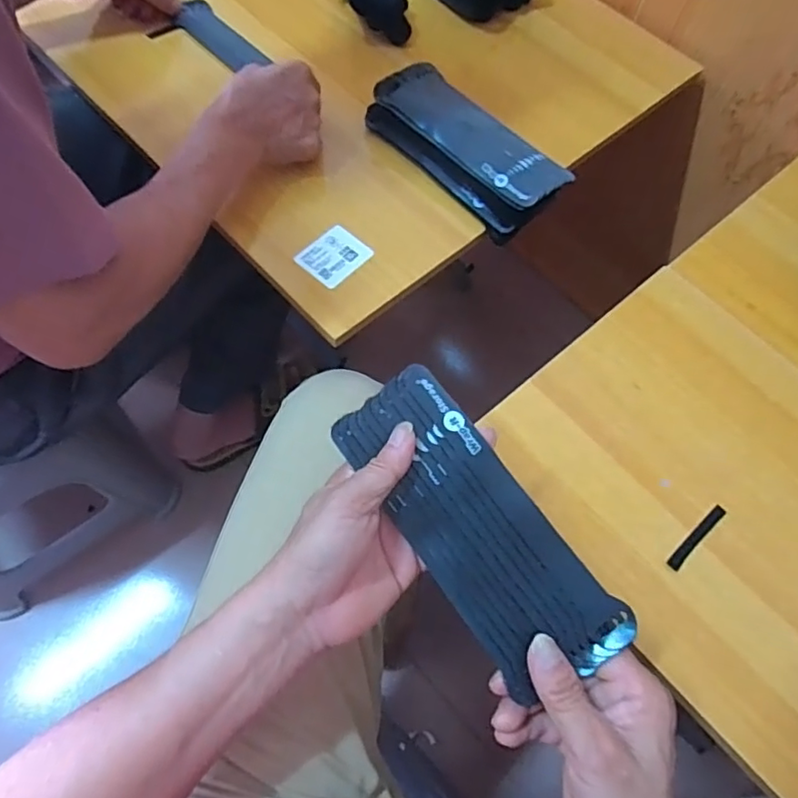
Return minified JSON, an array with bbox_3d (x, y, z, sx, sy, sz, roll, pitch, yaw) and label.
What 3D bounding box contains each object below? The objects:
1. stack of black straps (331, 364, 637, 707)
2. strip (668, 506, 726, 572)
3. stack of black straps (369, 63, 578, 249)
[{"bbox_3d":[0.043,0.077,0.344,0.078,0.014,0.196,-40,79,6],"label":"stack of black straps"},{"bbox_3d":[0.229,0.105,0.441,0.068,0.004,0.010,-39,73,-20],"label":"strip"},{"bbox_3d":[0.069,-0.254,0.581,0.093,0.047,0.205,-40,73,-21],"label":"stack of black straps"}]

